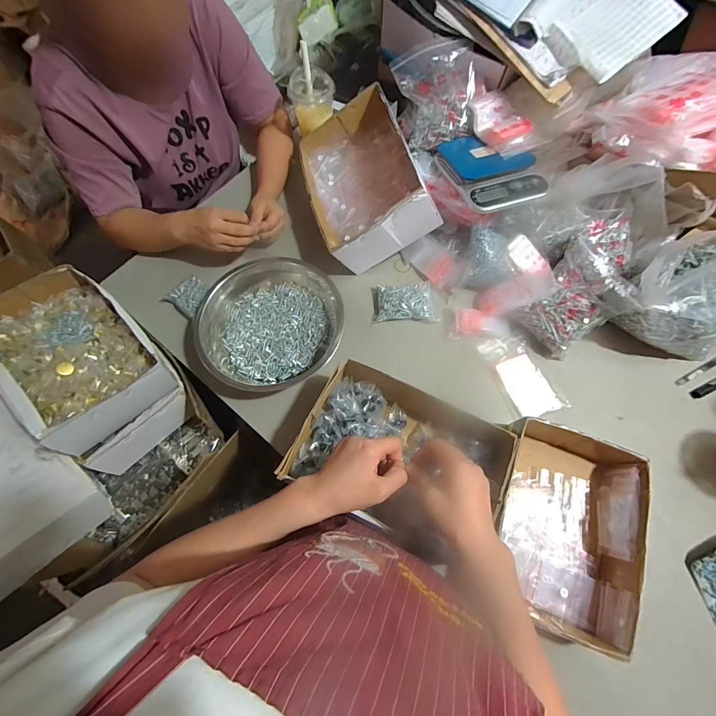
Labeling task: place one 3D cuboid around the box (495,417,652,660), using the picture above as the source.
[{"bbox_3d":[0.305,0.233,0.494,0.173,0.074,0.276,19,71,9],"label":"box"}]

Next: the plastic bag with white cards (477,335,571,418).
[{"bbox_3d":[0.289,0.030,0.612,0.082,0.022,0.154,-21,69,-6],"label":"plastic bag with white cards"}]

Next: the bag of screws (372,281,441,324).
[{"bbox_3d":[0.090,-0.107,0.659,0.120,0.036,0.078,-1,69,2],"label":"bag of screws"}]

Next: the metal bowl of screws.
[{"bbox_3d":[-0.155,-0.064,0.623,0.257,0.077,0.251,-1,69,2],"label":"metal bowl of screws"}]

